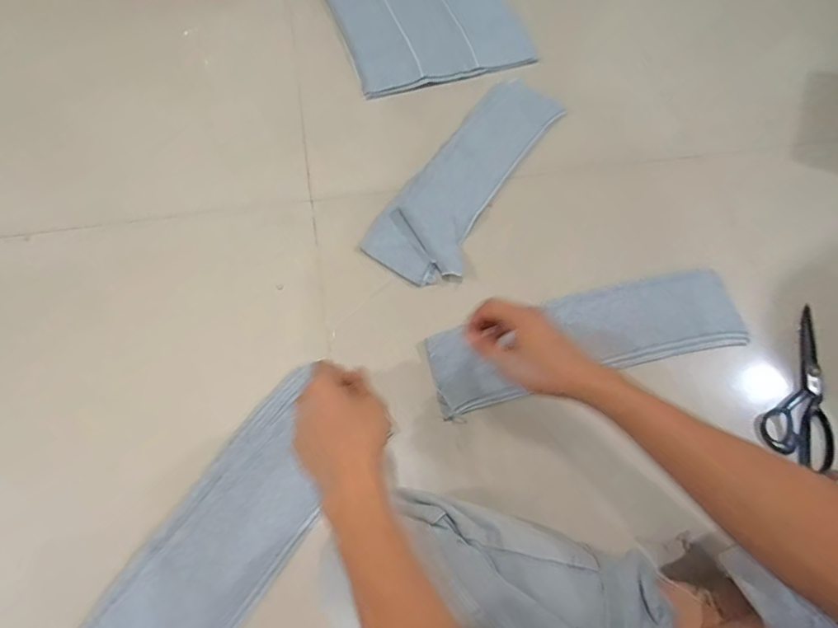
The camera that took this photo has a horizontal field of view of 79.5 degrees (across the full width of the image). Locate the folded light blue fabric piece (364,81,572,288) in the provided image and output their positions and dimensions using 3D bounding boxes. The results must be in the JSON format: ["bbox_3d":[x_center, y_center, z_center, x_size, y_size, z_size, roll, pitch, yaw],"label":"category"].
[{"bbox_3d":[0.074,-0.203,0.719,0.125,0.020,0.376,30,66,10],"label":"folded light blue fabric piece"}]

